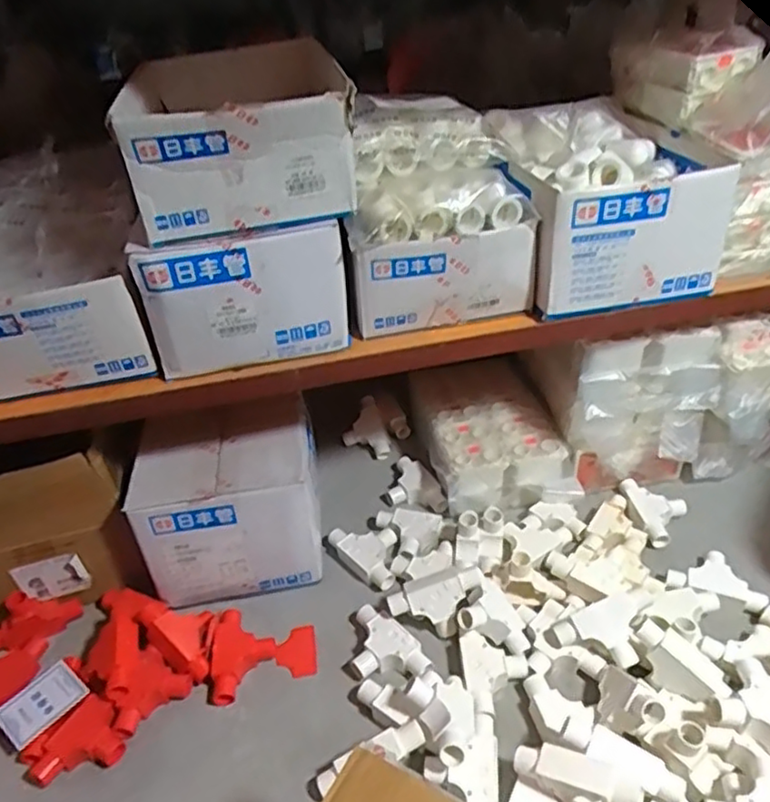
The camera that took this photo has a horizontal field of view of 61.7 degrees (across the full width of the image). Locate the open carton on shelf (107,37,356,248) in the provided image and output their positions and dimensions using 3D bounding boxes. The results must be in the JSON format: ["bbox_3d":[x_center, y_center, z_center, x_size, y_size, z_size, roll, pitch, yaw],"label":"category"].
[{"bbox_3d":[-0.147,-0.273,0.666,0.198,0.126,0.268,-8,36,-7],"label":"open carton on shelf"}]

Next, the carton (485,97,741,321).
[{"bbox_3d":[0.255,-0.250,0.801,0.235,0.161,0.276,-5,36,-3],"label":"carton"}]

